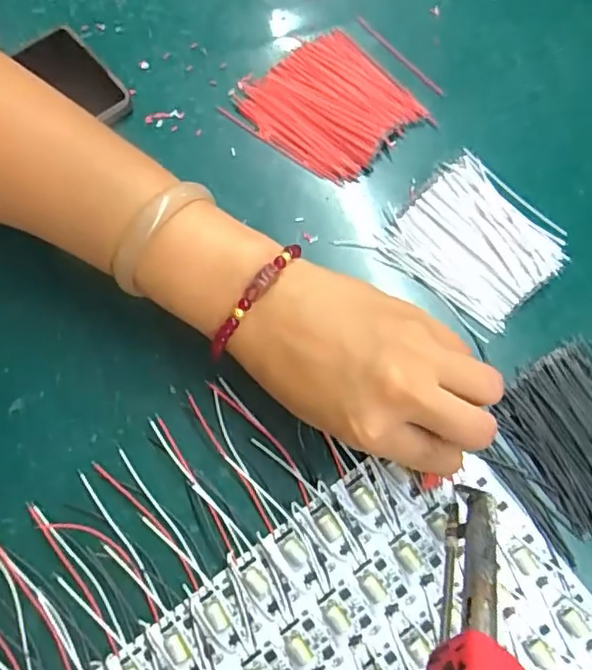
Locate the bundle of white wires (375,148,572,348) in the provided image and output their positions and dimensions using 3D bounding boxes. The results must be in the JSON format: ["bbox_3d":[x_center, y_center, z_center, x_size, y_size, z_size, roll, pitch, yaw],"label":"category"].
[{"bbox_3d":[0.105,-0.055,0.349,0.087,0.012,0.086,43,77,11],"label":"bundle of white wires"}]

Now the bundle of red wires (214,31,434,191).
[{"bbox_3d":[0.020,-0.143,0.379,0.095,0.011,0.094,-38,77,-11],"label":"bundle of red wires"}]

